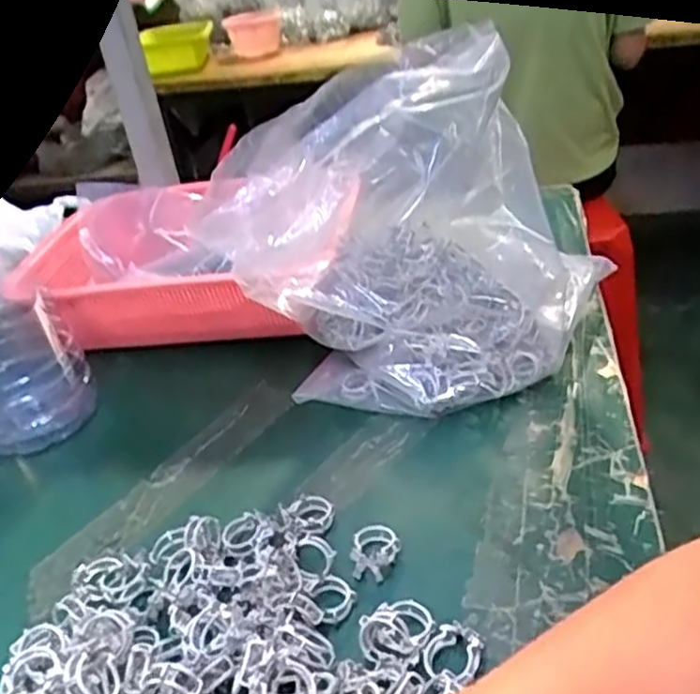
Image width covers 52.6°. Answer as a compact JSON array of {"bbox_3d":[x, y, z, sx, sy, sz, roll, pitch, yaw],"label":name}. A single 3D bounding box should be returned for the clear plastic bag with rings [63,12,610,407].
[{"bbox_3d":[0.058,-0.089,0.516,0.243,0.221,0.175,-2,33,13],"label":"clear plastic bag with rings"}]

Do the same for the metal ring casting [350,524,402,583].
[{"bbox_3d":[0.015,0.115,0.403,0.025,0.010,0.033,1,34,17],"label":"metal ring casting"}]

